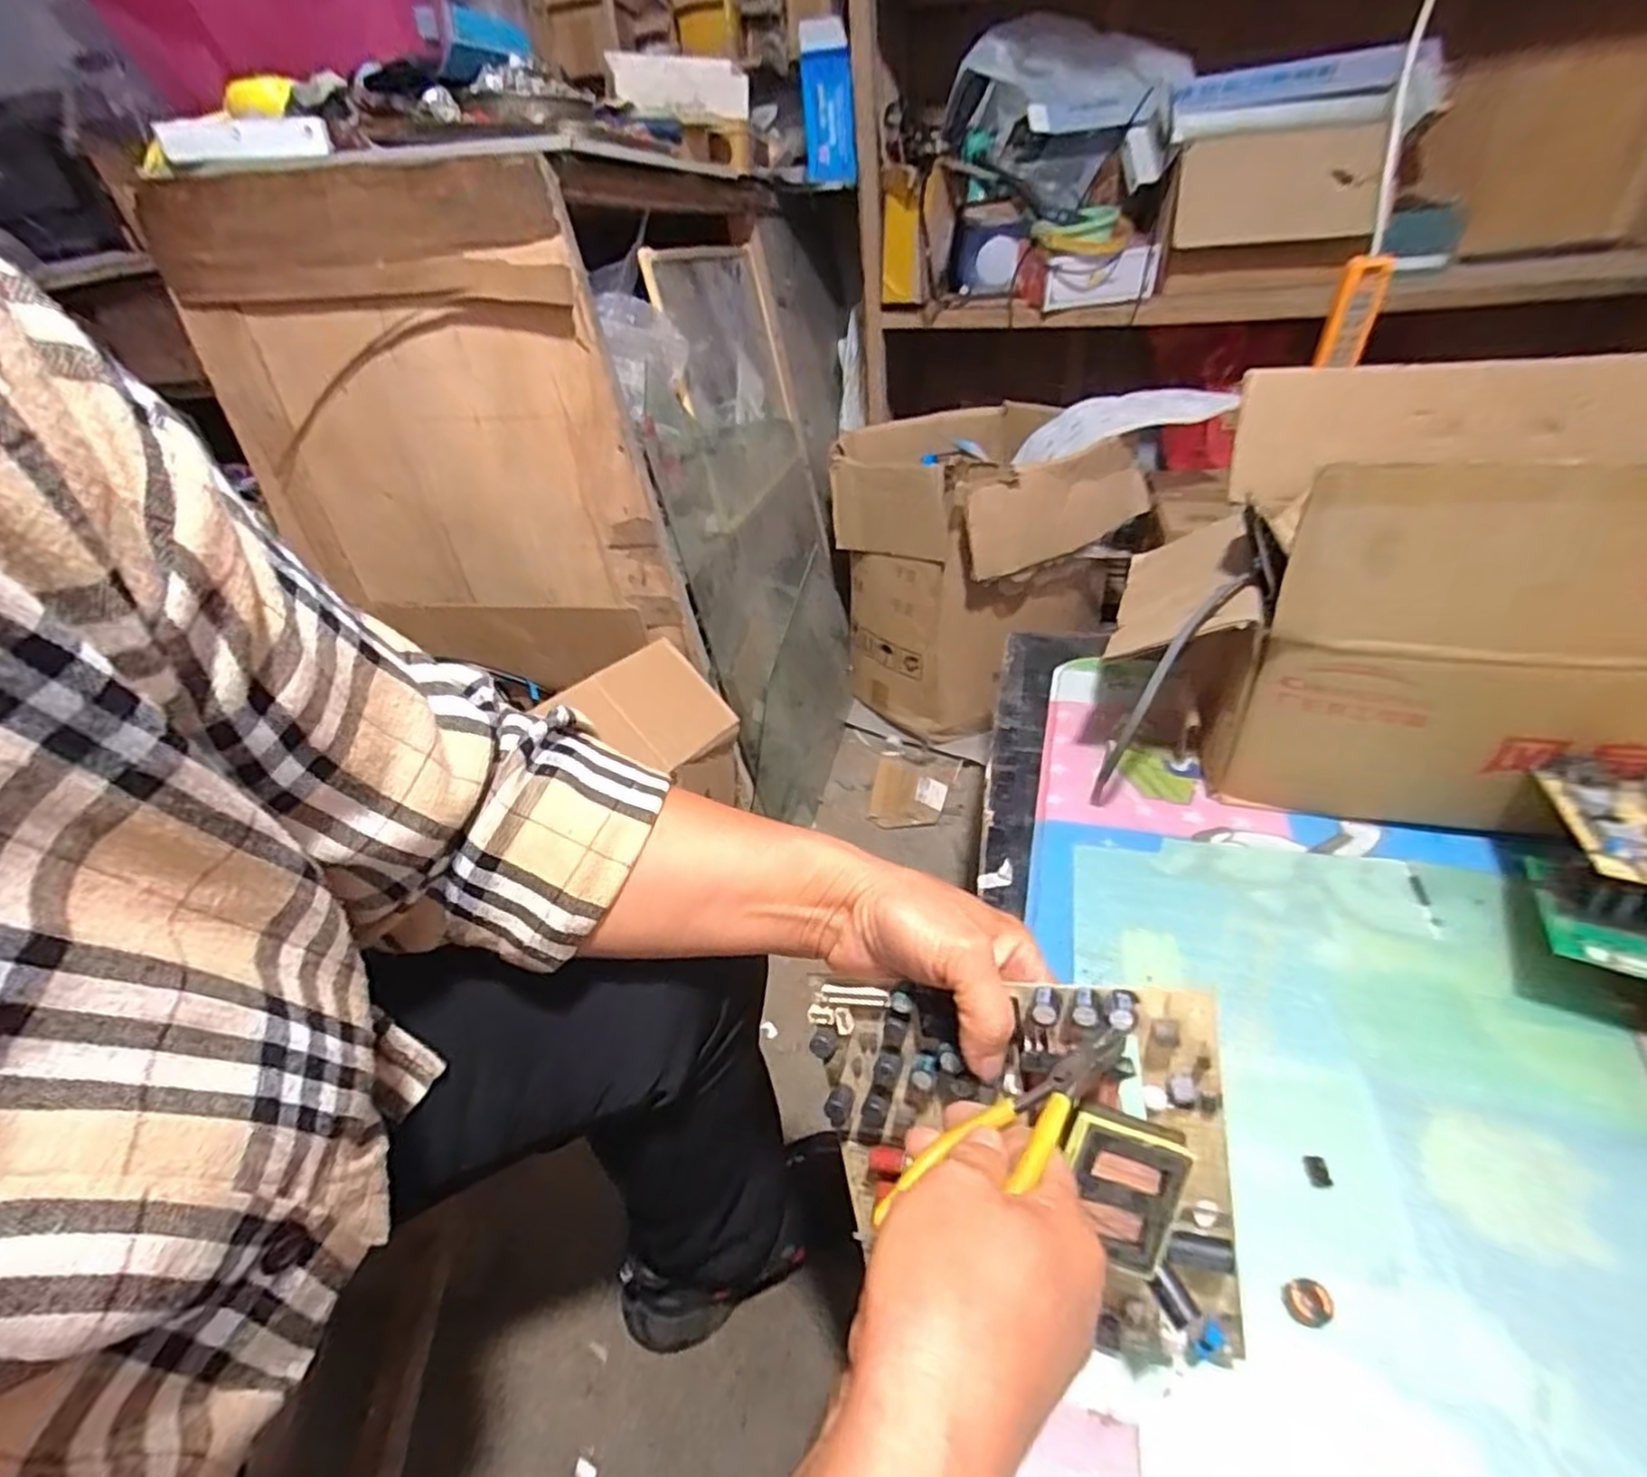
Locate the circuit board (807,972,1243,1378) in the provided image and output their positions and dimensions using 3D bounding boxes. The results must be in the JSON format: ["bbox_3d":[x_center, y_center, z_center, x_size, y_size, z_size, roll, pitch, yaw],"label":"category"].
[{"bbox_3d":[0.085,0.205,0.330,0.178,0.188,0.039,-5,13,24],"label":"circuit board"}]

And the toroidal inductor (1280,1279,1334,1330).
[{"bbox_3d":[0.234,0.273,0.352,0.019,0.010,0.020,-4,35,3],"label":"toroidal inductor"}]

